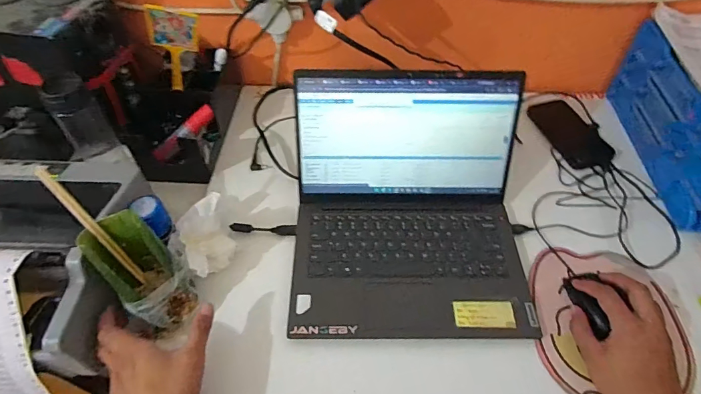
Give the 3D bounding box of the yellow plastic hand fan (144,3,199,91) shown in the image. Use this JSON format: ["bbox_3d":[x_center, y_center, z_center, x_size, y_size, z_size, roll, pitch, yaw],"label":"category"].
[{"bbox_3d":[-0.255,-0.207,0.601,0.062,0.218,0.012,3,77,-19],"label":"yellow plastic hand fan"}]

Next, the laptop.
[{"bbox_3d":[0.081,0.003,0.547,0.313,0.171,0.305,0,52,-1],"label":"laptop"}]

